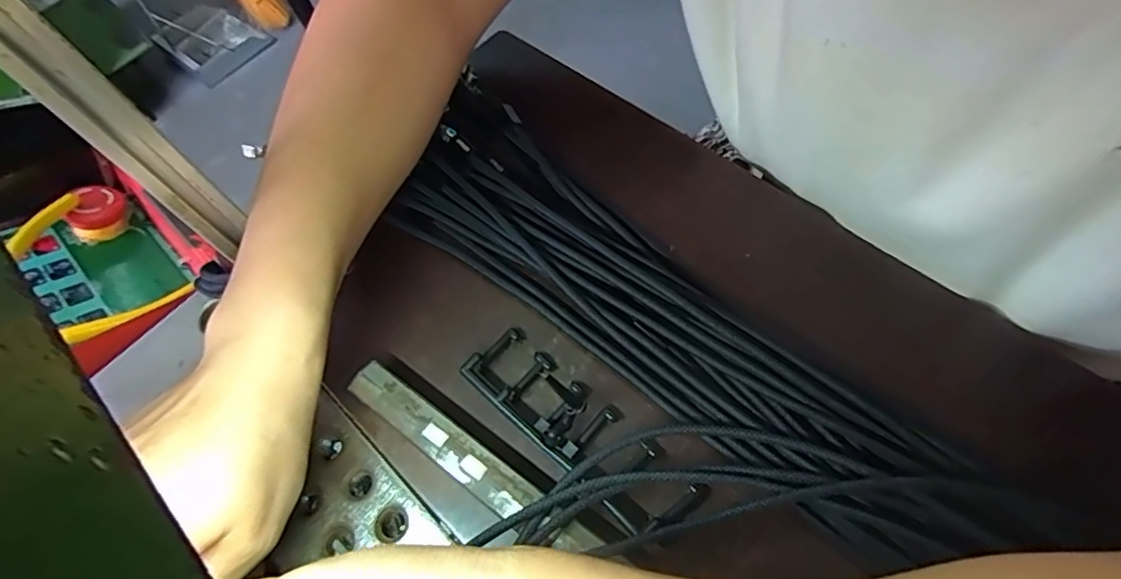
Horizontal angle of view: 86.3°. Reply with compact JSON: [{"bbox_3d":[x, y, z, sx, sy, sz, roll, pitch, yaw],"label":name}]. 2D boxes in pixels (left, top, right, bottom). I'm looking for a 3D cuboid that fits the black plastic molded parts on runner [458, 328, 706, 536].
[{"bbox_3d":[0.006,0.058,0.257,0.110,0.017,0.034,37,73,23],"label":"black plastic molded parts on runner"}]

